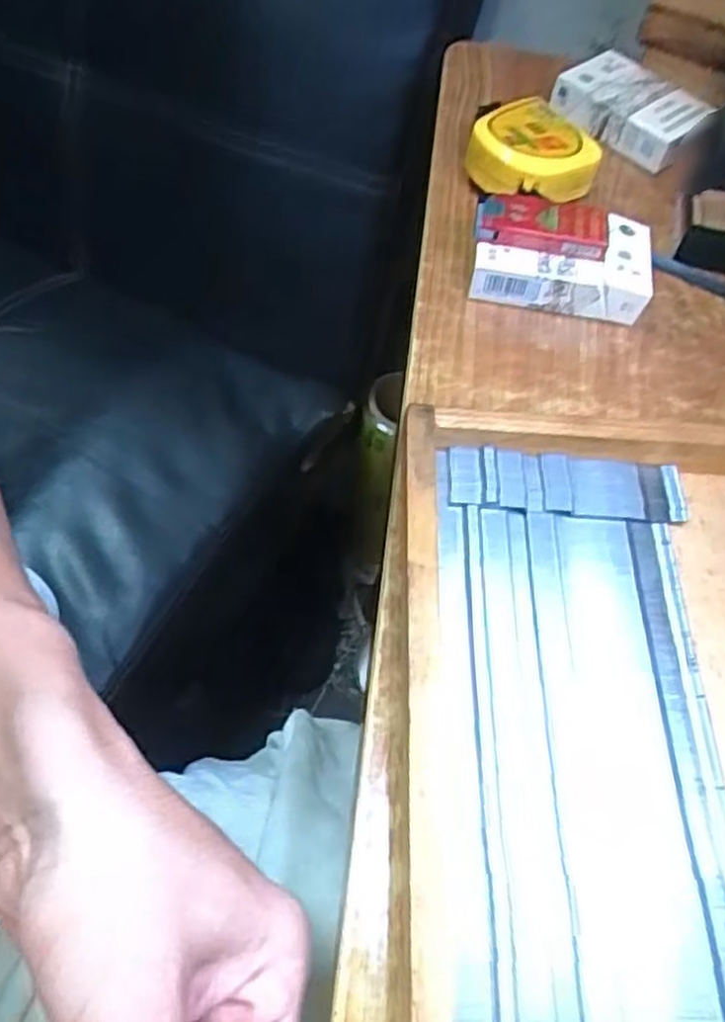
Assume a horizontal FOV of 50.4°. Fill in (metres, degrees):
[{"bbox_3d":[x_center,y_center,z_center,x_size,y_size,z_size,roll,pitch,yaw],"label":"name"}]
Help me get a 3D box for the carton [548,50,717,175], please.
[{"bbox_3d":[0.172,-0.259,0.495,0.087,0.024,0.058,38,62,19],"label":"carton"}]

